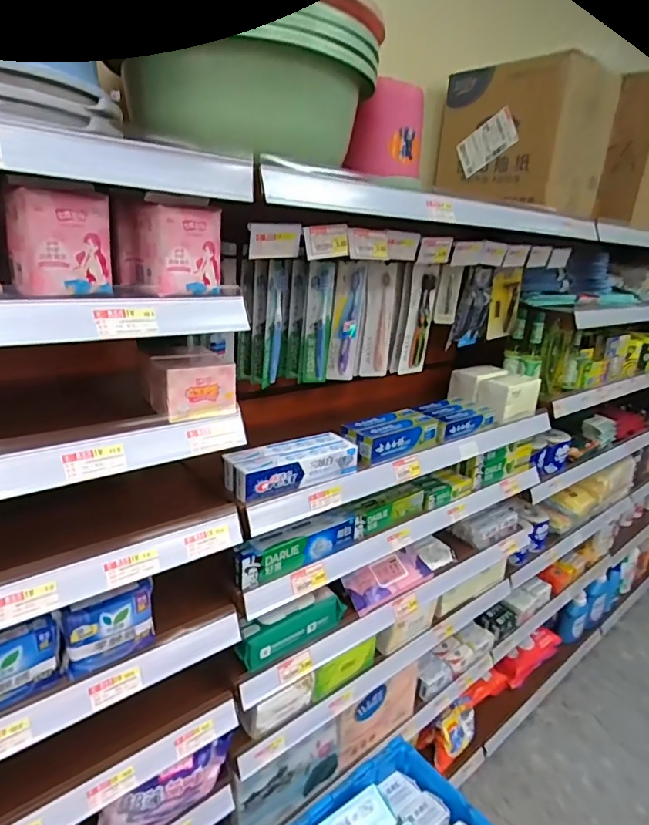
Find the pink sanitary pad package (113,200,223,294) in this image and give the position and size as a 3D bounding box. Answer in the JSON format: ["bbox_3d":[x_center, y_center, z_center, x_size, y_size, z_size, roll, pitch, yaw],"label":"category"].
[{"bbox_3d":[-0.190,-0.199,0.622,0.110,0.096,0.088,22,27,38],"label":"pink sanitary pad package"}]

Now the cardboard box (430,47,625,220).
[{"bbox_3d":[0.424,-0.579,1.110,0.200,0.246,0.290,-13,27,-39],"label":"cardboard box"}]

